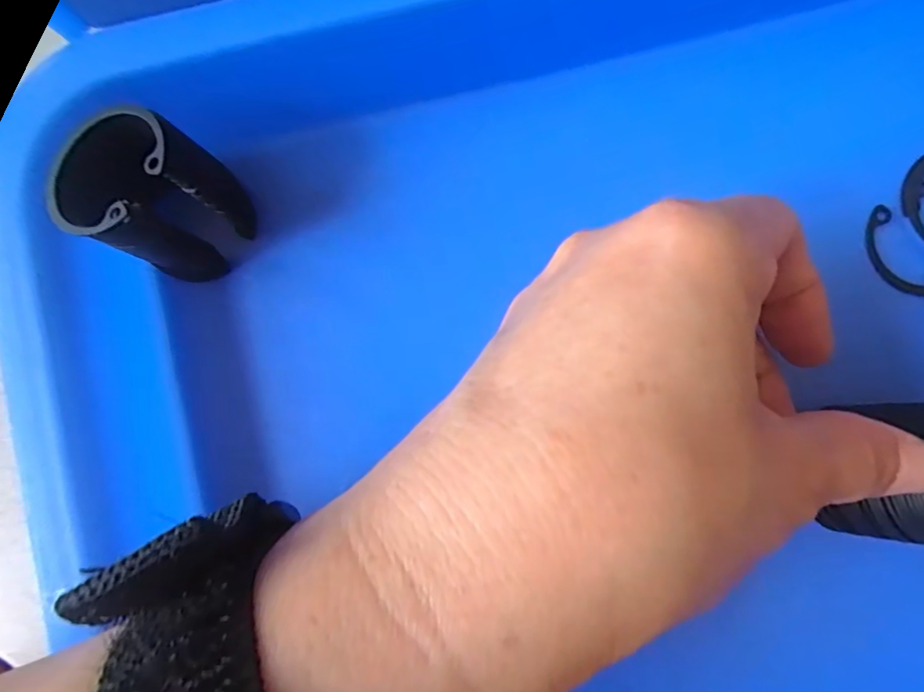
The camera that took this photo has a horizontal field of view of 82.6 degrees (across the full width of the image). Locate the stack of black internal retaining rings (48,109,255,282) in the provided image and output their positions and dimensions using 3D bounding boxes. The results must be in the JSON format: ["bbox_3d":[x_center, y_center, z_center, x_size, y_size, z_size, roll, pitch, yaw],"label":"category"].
[{"bbox_3d":[-0.085,-0.041,0.146,0.033,0.048,0.034,33,87,3],"label":"stack of black internal retaining rings"}]

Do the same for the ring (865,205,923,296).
[{"bbox_3d":[0.145,-0.029,0.163,0.036,0.004,0.025,15,86,2],"label":"ring"}]

